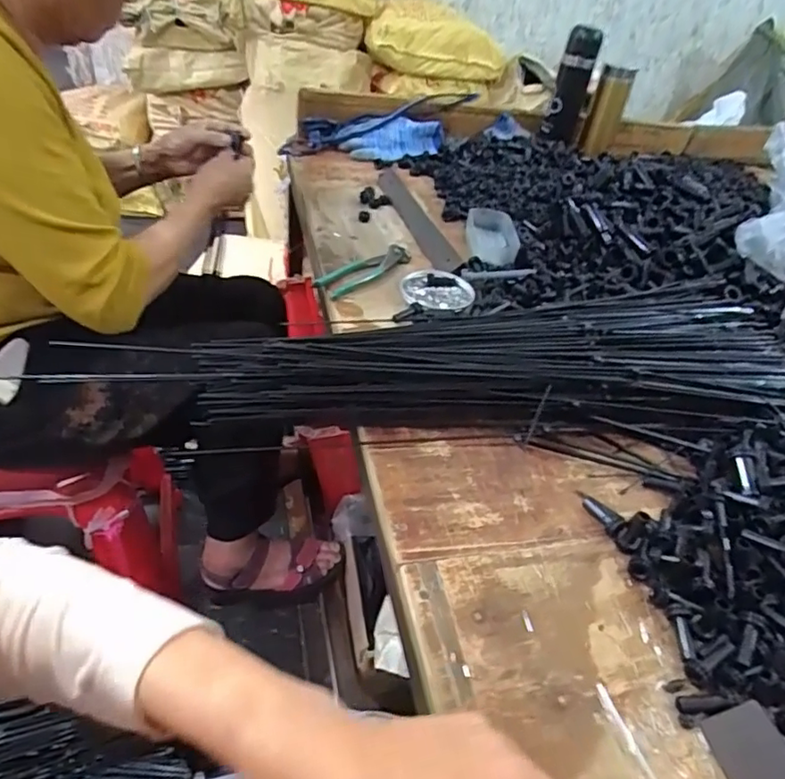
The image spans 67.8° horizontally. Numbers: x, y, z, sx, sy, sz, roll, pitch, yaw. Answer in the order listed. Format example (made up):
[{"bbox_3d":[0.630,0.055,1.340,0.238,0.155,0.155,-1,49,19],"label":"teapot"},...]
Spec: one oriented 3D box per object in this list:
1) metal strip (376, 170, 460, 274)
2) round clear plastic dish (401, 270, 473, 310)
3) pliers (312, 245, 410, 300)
[{"bbox_3d":[0.030,-0.269,0.895,0.039,0.012,0.345,-7,44,-19],"label":"metal strip"},{"bbox_3d":[0.057,-0.128,0.750,0.087,0.016,0.085,0,44,0],"label":"round clear plastic dish"},{"bbox_3d":[-0.036,-0.157,0.761,0.048,0.012,0.150,36,47,27],"label":"pliers"}]

